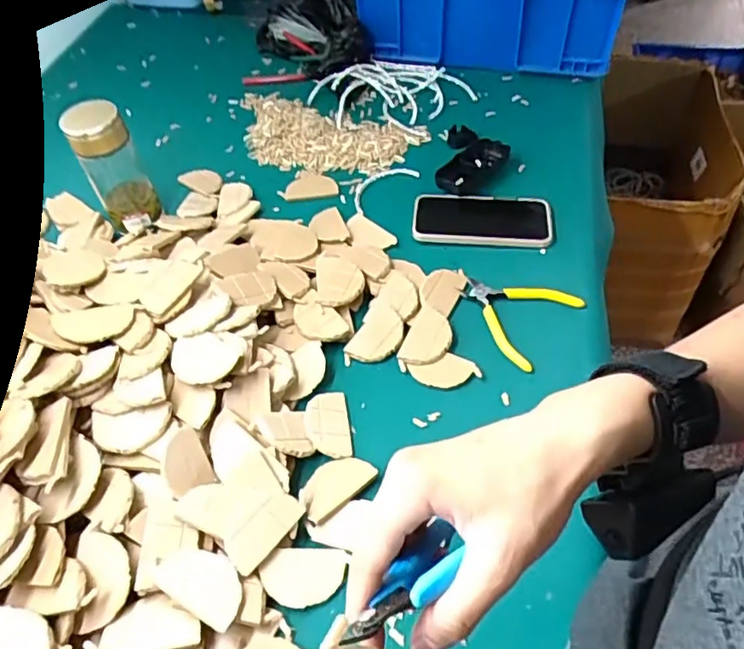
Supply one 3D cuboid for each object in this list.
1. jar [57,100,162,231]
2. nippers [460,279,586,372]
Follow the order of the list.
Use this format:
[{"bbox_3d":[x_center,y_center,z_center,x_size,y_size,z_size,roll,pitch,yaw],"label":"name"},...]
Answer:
[{"bbox_3d":[-0.307,-0.181,0.709,0.065,0.154,0.066,-2,52,3],"label":"jar"},{"bbox_3d":[0.151,-0.018,0.629,0.111,0.014,0.105,37,62,24],"label":"nippers"}]

